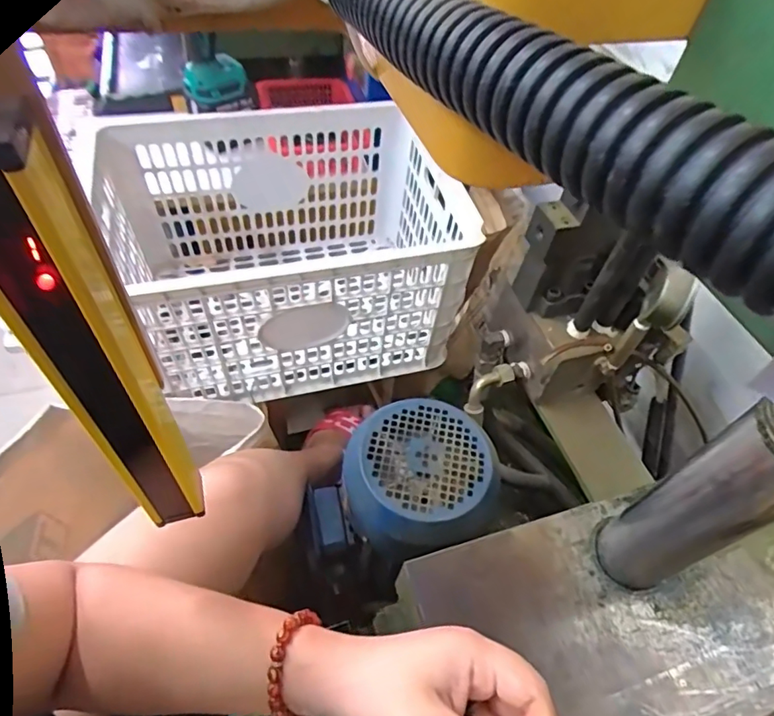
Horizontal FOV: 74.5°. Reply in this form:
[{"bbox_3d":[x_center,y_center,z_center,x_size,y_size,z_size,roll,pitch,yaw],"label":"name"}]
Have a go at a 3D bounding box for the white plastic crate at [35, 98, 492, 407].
[{"bbox_3d":[-0.151,-0.175,0.800,0.456,0.276,0.391,-9,54,-12],"label":"white plastic crate"}]

